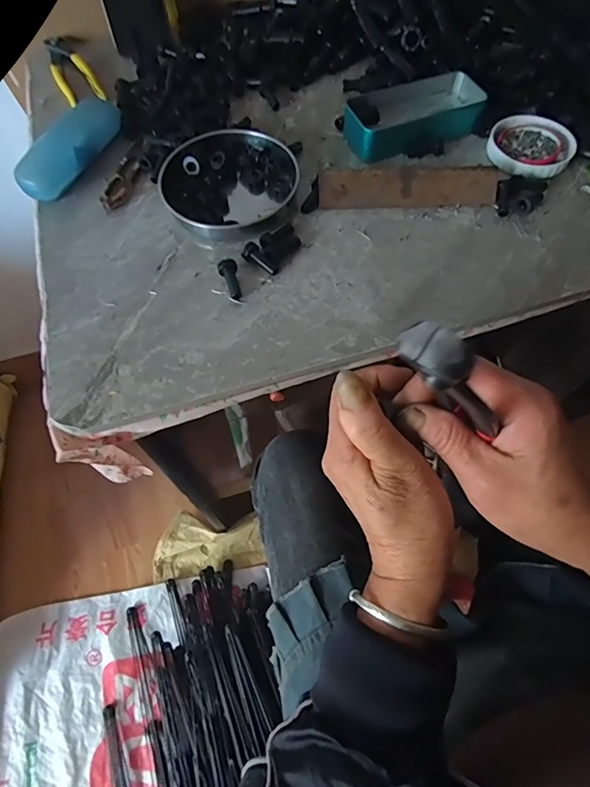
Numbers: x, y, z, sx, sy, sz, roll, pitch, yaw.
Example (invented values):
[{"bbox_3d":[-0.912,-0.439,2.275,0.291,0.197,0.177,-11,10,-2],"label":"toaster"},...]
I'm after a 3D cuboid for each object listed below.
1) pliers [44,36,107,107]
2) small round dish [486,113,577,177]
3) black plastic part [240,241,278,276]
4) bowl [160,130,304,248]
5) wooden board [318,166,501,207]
[{"bbox_3d":[-0.293,-0.420,0.583,0.047,0.016,0.180,-27,66,-12],"label":"pliers"},{"bbox_3d":[0.260,-0.274,0.491,0.087,0.013,0.090,0,63,1],"label":"small round dish"},{"bbox_3d":[-0.032,-0.127,0.424,0.039,0.011,0.016,40,70,4],"label":"black plastic part"},{"bbox_3d":[-0.066,-0.218,0.463,0.137,0.028,0.137,0,63,1],"label":"bowl"},{"bbox_3d":[0.115,-0.211,0.456,0.177,0.038,0.008,1,23,1],"label":"wooden board"}]

